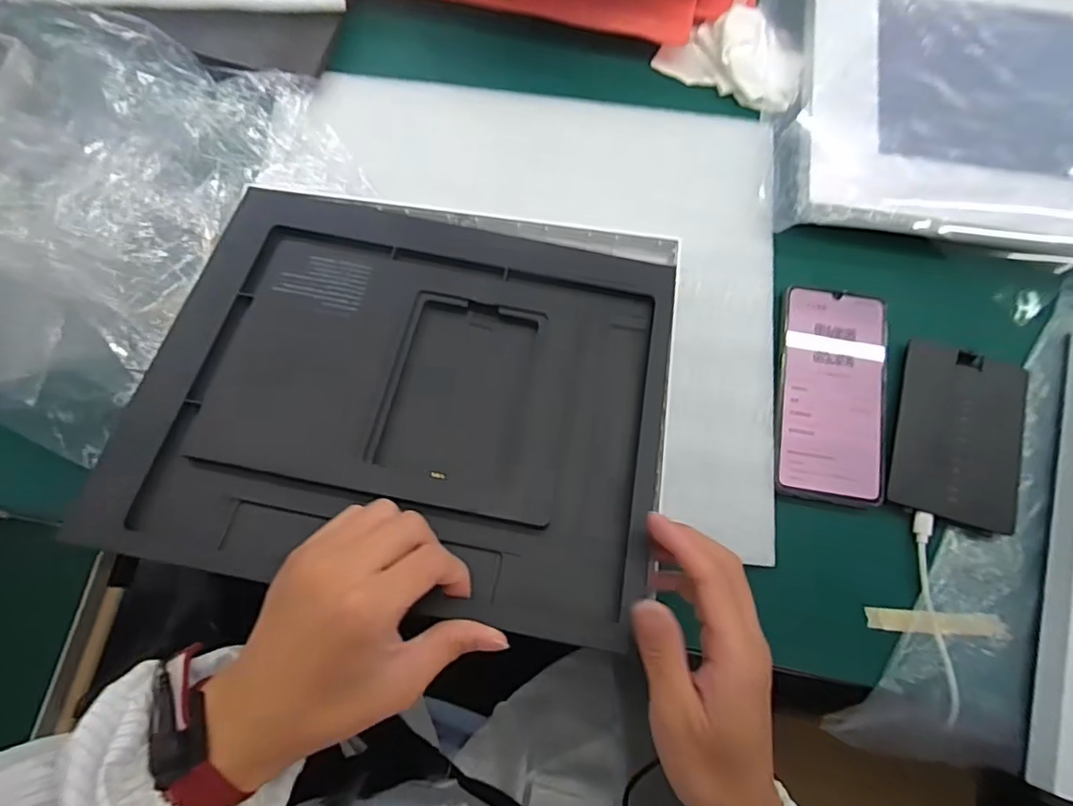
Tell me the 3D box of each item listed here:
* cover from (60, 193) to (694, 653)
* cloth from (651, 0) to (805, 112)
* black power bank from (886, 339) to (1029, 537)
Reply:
[{"bbox_3d":[-0.071,-0.011,0.348,0.292,0.014,0.244,11,65,-1],"label":"cover"},{"bbox_3d":[0.161,-0.278,0.454,0.106,0.025,0.082,34,77,7],"label":"cloth"},{"bbox_3d":[0.285,0.022,0.393,0.085,0.012,0.117,18,76,3],"label":"black power bank"}]

